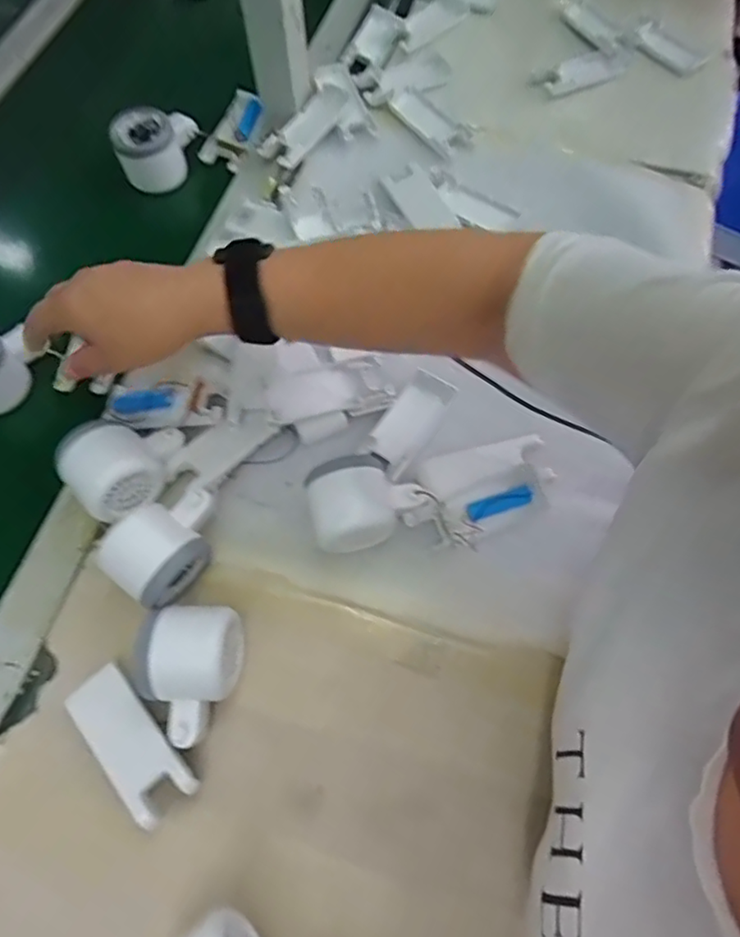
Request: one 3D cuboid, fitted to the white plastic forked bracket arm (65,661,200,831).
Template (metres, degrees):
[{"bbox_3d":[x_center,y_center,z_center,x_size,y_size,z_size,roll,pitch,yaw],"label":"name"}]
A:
[{"bbox_3d":[-0.156,0.178,0.399,0.040,0.013,0.100,-39,71,-16],"label":"white plastic forked bracket arm"}]

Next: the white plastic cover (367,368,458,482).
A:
[{"bbox_3d":[0.031,-0.036,0.495,0.039,0.022,0.089,29,69,13],"label":"white plastic cover"}]

